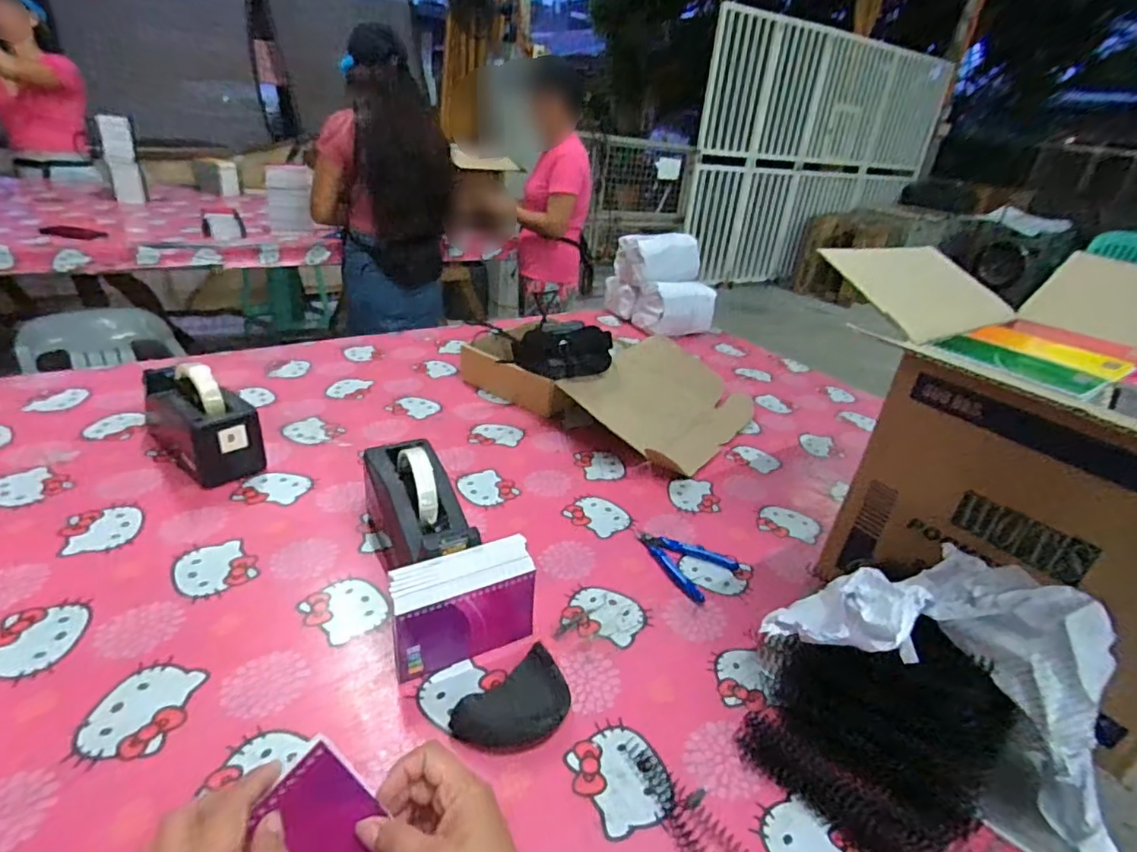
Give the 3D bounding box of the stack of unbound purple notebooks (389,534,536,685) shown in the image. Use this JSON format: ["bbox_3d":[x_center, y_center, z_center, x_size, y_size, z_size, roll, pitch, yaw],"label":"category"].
[{"bbox_3d":[-0.097,0.169,0.541,0.143,0.085,0.071,-12,35,-31],"label":"stack of unbound purple notebooks"}]

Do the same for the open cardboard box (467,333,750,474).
[{"bbox_3d":[0.073,-0.088,1.054,0.473,0.074,0.351,23,33,26],"label":"open cardboard box"}]

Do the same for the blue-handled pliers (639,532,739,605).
[{"bbox_3d":[0.152,0.160,0.692,0.093,0.010,0.114,-9,33,-27],"label":"blue-handled pliers"}]

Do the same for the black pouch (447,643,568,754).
[{"bbox_3d":[-0.044,0.241,0.490,0.101,0.019,0.065,-19,39,-39],"label":"black pouch"}]

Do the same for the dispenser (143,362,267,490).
[{"bbox_3d":[-0.490,-0.017,0.755,0.208,0.121,0.078,26,34,29],"label":"dispenser"}]

